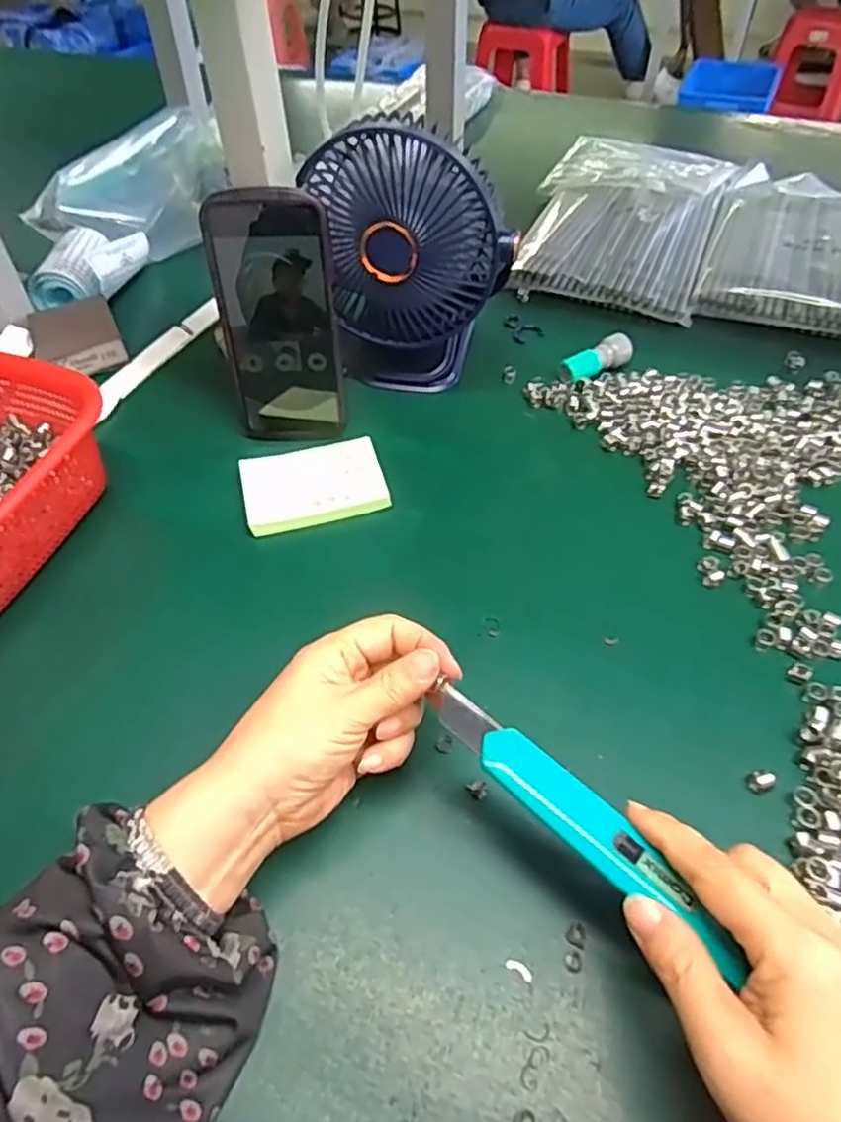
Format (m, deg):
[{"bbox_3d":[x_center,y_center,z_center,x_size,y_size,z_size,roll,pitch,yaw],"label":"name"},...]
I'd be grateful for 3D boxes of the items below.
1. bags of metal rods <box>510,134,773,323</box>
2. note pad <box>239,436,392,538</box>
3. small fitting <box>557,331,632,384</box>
[{"bbox_3d":[0.225,-0.359,0.717,0.218,0.031,0.334,15,52,14],"label":"bags of metal rods"},{"bbox_3d":[-0.073,-0.054,0.478,0.094,0.011,0.069,-13,50,-9],"label":"note pad"},{"bbox_3d":[0.143,-0.163,0.559,0.065,0.019,0.023,-26,54,-19],"label":"small fitting"}]

